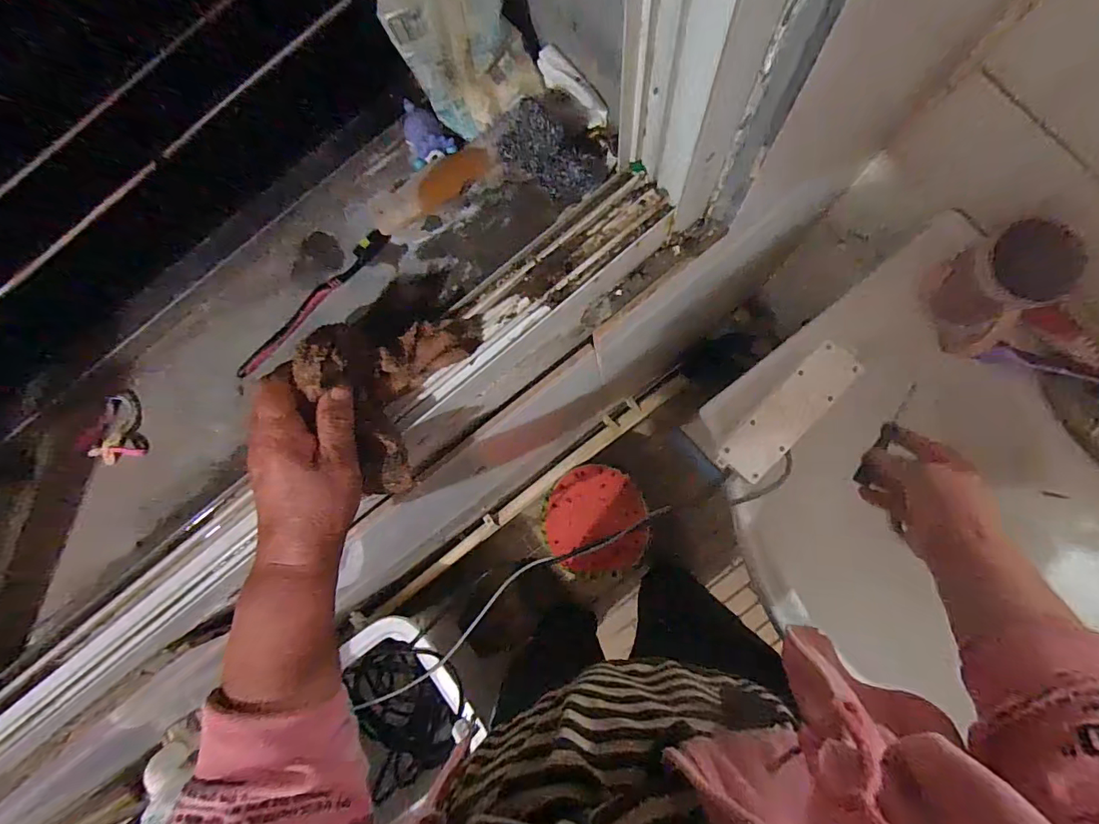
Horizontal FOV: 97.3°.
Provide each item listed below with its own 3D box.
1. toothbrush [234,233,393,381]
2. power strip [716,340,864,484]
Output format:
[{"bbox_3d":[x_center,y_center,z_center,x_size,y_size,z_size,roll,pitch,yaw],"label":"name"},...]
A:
[{"bbox_3d":[-0.210,-0.098,0.430,0.018,0.016,0.174,42,90,9],"label":"toothbrush"},{"bbox_3d":[0.257,0.001,0.525,0.053,0.033,0.172,44,90,9],"label":"power strip"}]

